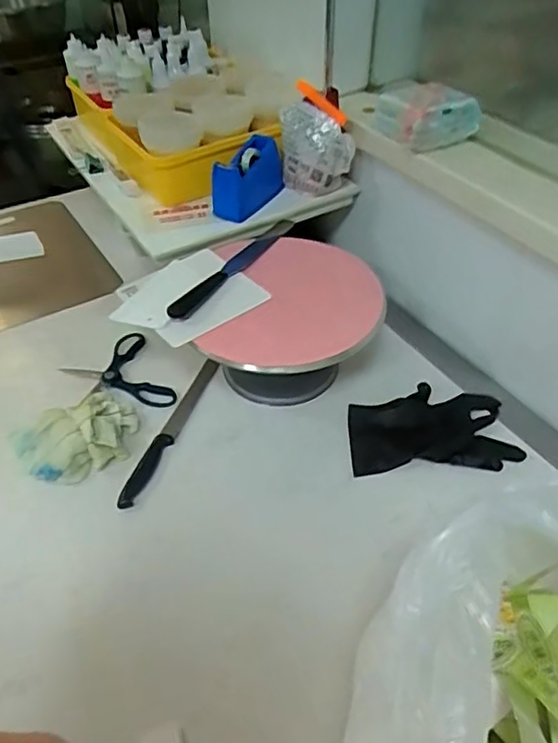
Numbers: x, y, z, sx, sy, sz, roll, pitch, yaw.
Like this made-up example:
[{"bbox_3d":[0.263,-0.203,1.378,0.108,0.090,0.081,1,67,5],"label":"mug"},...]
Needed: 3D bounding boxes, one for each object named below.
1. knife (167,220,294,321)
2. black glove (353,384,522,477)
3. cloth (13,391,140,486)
[{"bbox_3d":[-0.064,-0.170,0.900,0.041,0.018,0.320,22,49,22],"label":"knife"},{"bbox_3d":[0.214,0.082,0.842,0.229,0.026,0.128,-2,44,-1],"label":"black glove"},{"bbox_3d":[-0.274,0.089,0.820,0.162,0.037,0.117,-23,48,-21],"label":"cloth"}]

